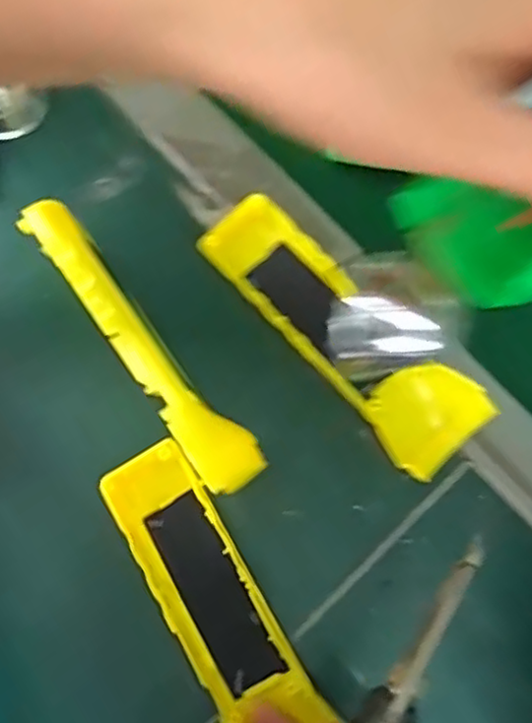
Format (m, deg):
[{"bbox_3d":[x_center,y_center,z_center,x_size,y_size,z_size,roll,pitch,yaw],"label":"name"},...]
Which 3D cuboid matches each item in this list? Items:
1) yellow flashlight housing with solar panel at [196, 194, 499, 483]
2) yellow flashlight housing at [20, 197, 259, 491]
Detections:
[{"bbox_3d":[0.038,-0.015,0.340,0.049,0.028,0.162,-40,81,-12],"label":"yellow flashlight housing with solar panel"},{"bbox_3d":[-0.059,-0.007,0.326,0.027,0.047,0.161,-36,81,-11],"label":"yellow flashlight housing"}]

